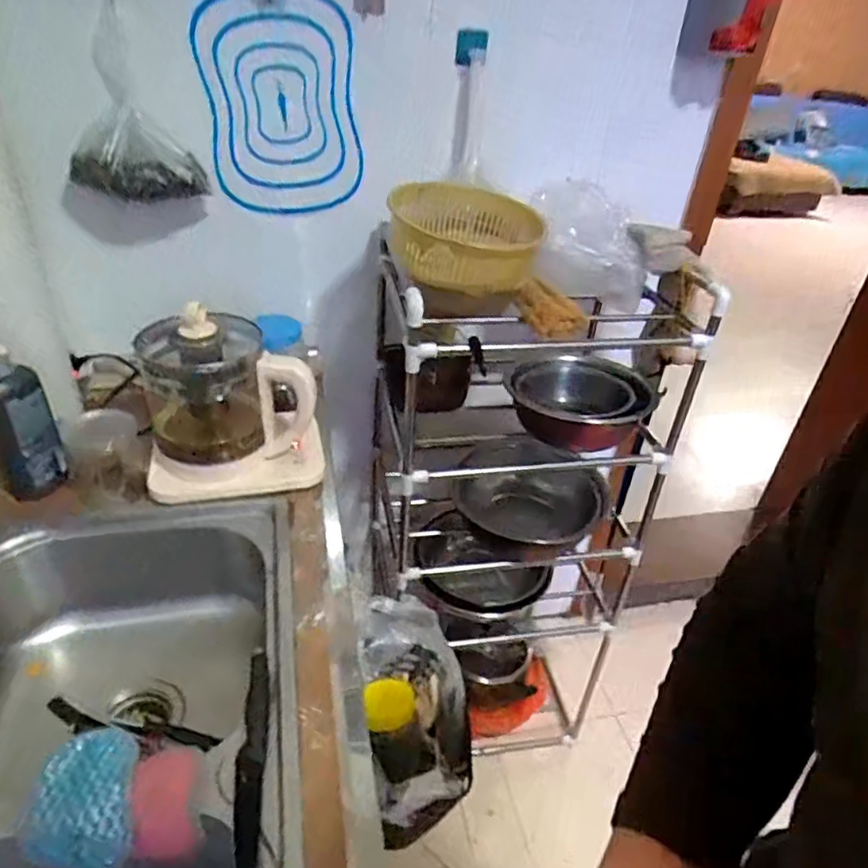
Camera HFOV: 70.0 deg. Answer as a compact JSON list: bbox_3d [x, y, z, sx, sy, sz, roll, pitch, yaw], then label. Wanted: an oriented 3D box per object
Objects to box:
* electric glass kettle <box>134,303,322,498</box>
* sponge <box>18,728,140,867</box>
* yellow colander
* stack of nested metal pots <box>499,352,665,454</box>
[{"bbox_3d":[-0.268,-0.039,0.832,0.223,0.211,0.146,-3,35,-12],"label":"electric glass kettle"},{"bbox_3d":[-0.301,0.313,0.531,0.086,0.037,0.112,-6,36,-16],"label":"sponge"},{"bbox_3d":[0.039,-0.256,0.809,0.186,0.098,0.217,11,34,8],"label":"yellow colander"},{"bbox_3d":[0.218,-0.040,0.962,0.208,0.098,0.186,16,35,15],"label":"stack of nested metal pots"}]

